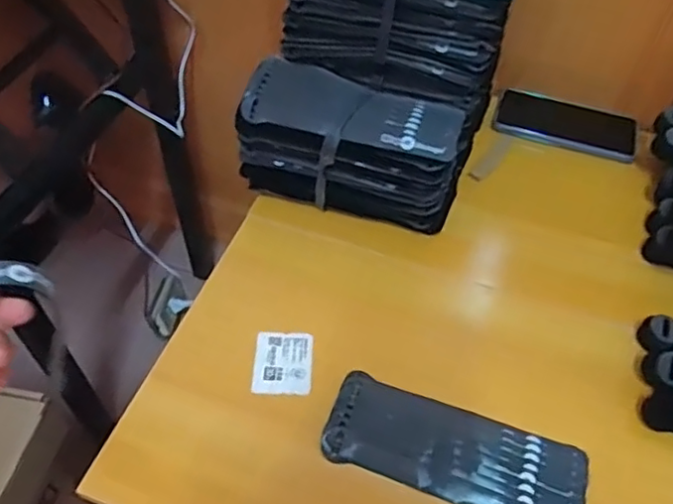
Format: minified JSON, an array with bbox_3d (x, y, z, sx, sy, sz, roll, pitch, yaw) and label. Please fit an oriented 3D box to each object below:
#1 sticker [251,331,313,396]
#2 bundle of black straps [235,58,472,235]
[{"bbox_3d":[-0.045,0.094,0.522,0.050,0.005,0.057,4,52,-5],"label":"sticker"},{"bbox_3d":[0.018,-0.102,0.599,0.217,0.105,0.088,16,53,7],"label":"bundle of black straps"}]

